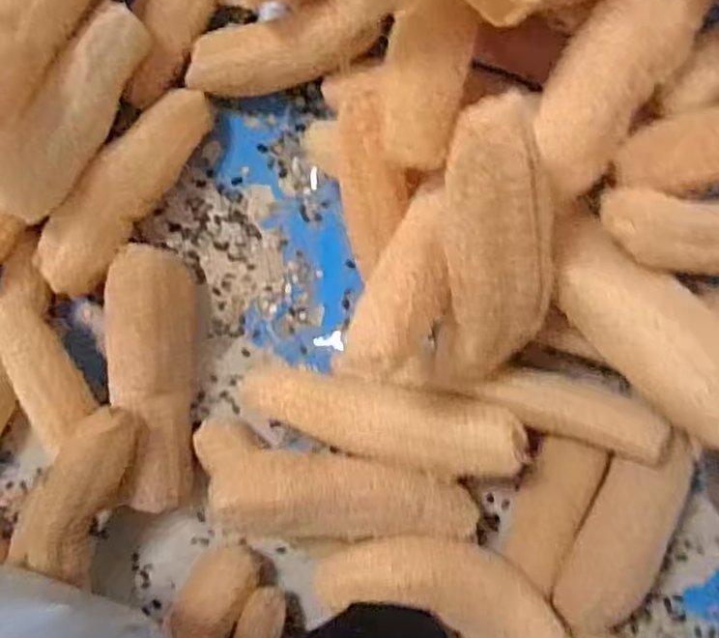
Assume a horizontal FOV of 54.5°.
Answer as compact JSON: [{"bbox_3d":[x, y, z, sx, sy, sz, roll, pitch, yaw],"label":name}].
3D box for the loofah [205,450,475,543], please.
[{"bbox_3d":[-0.010,0.165,0.626,0.239,0.050,0.075,10,95,-13],"label":"loofah"}]

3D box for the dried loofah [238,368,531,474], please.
[{"bbox_3d":[0.012,0.094,0.628,0.273,0.060,0.072,9,96,6],"label":"dried loofah"}]

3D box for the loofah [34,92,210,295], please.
[{"bbox_3d":[-0.232,-0.122,0.677,0.071,0.051,0.237,43,98,2],"label":"loofah"}]

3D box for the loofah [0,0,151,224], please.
[{"bbox_3d":[-0.263,-0.188,0.632,0.064,0.079,0.214,29,98,4],"label":"loofah"}]

